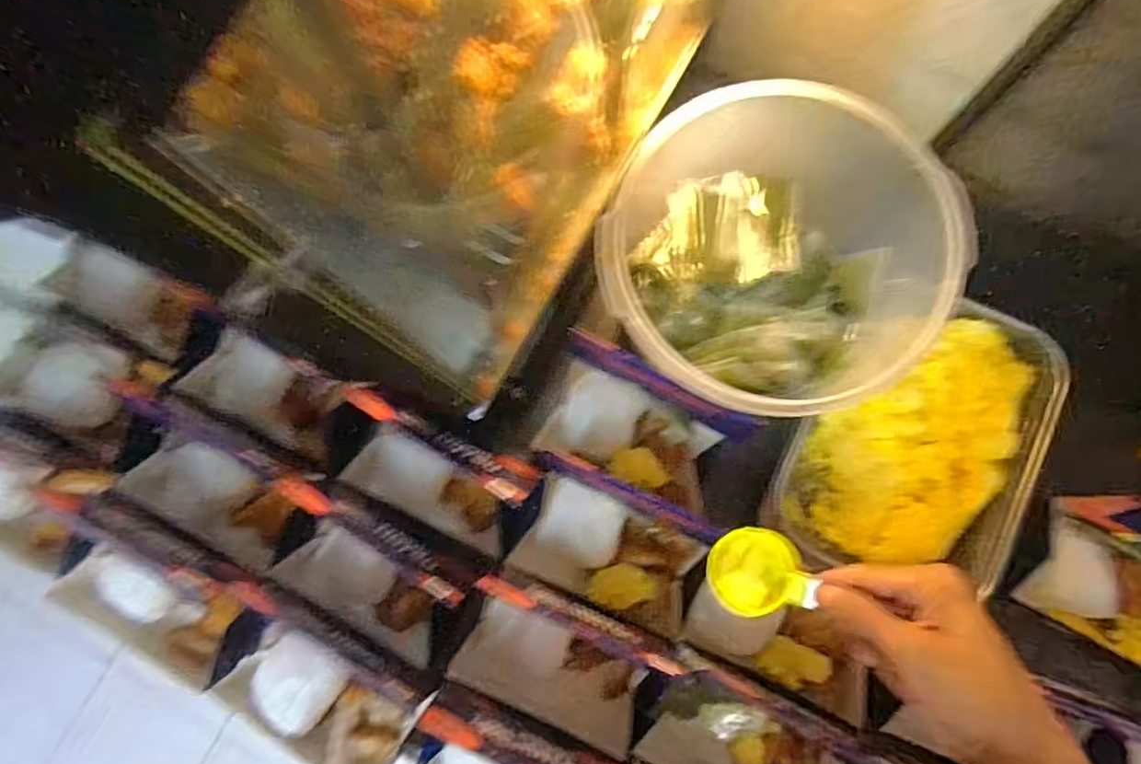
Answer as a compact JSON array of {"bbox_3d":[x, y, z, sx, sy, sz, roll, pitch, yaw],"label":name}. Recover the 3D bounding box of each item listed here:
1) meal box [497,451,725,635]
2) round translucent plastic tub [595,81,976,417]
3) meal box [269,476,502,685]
[{"bbox_3d":[0.042,0.160,0.591,0.178,0.050,0.113,21,81,4],"label":"meal box"},{"bbox_3d":[0.157,-0.092,0.496,0.248,0.153,0.226,0,80,0],"label":"round translucent plastic tub"},{"bbox_3d":[-0.190,0.169,0.522,0.172,0.120,0.112,30,82,5],"label":"meal box"}]

